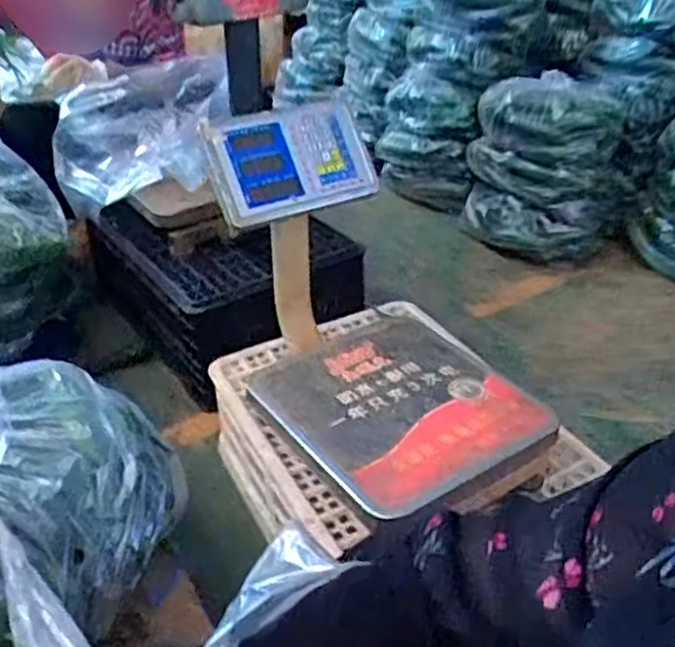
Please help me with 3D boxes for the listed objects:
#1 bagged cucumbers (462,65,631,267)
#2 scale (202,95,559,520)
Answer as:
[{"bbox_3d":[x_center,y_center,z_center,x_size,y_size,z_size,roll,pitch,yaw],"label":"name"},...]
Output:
[{"bbox_3d":[0.534,-0.397,1.787,0.410,0.358,0.284,7,35,14],"label":"bagged cucumbers"},{"bbox_3d":[0.053,-0.033,0.912,0.323,0.372,0.477,-15,36,-18],"label":"scale"}]

